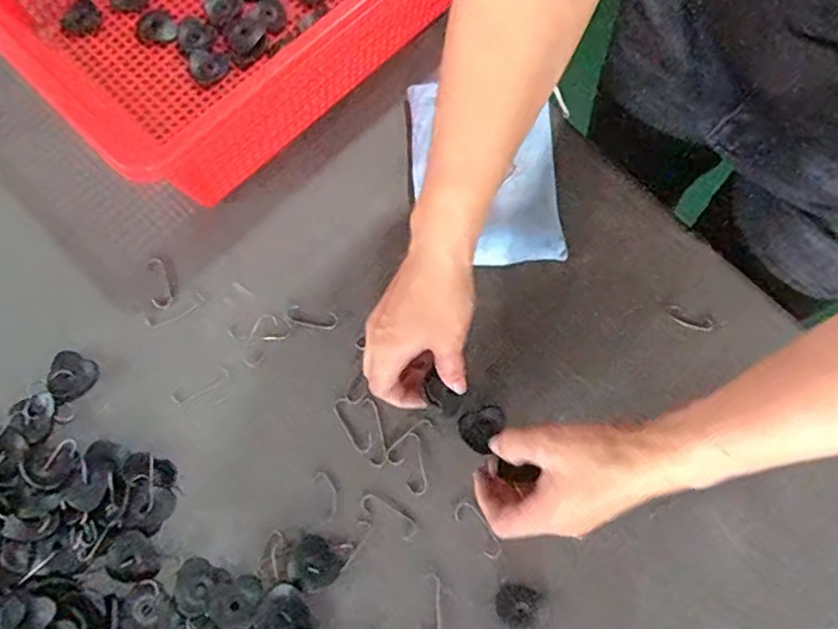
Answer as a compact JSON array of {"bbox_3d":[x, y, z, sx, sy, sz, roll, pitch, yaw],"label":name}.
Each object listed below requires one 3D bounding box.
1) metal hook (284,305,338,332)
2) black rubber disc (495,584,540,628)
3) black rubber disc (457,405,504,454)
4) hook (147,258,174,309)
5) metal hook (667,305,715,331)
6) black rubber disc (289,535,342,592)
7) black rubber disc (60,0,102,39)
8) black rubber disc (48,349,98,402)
[{"bbox_3d":[-0.084,0.003,0.474,0.040,0.004,0.017,9,73,1],"label":"metal hook"},{"bbox_3d":[0.066,0.199,0.414,0.028,0.004,0.028,0,73,-1],"label":"black rubber disc"},{"bbox_3d":[0.045,0.082,0.451,0.029,0.006,0.036,25,74,6],"label":"black rubber disc"},{"bbox_3d":[-0.203,-0.026,0.479,0.018,0.006,0.042,-14,74,-6],"label":"hook"},{"bbox_3d":[0.209,0.004,0.473,0.034,0.004,0.014,28,74,21],"label":"metal hook"},{"bbox_3d":[-0.074,0.174,0.425,0.032,0.005,0.034,0,73,-1],"label":"black rubber disc"},{"bbox_3d":[-0.298,-0.262,0.542,0.029,0.007,0.039,24,74,6],"label":"black rubber disc"},{"bbox_3d":[-0.261,0.045,0.455,0.036,0.004,0.033,0,73,-1],"label":"black rubber disc"}]

